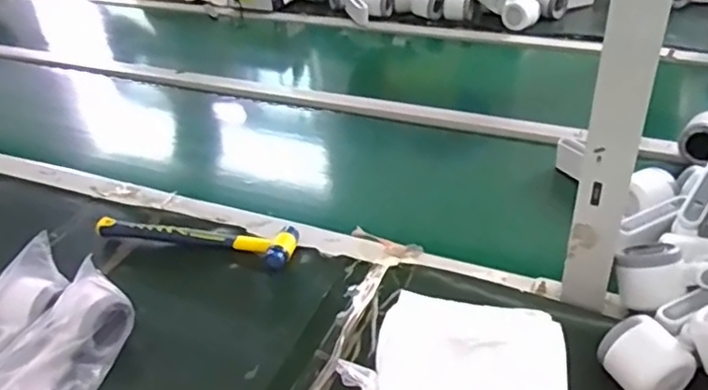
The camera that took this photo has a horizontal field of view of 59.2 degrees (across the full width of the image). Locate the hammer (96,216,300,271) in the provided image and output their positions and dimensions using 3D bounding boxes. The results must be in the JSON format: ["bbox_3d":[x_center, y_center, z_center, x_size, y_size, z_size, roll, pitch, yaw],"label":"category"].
[{"bbox_3d":[-0.185,0.045,0.739,0.244,0.021,0.060,8,37,17],"label":"hammer"}]

